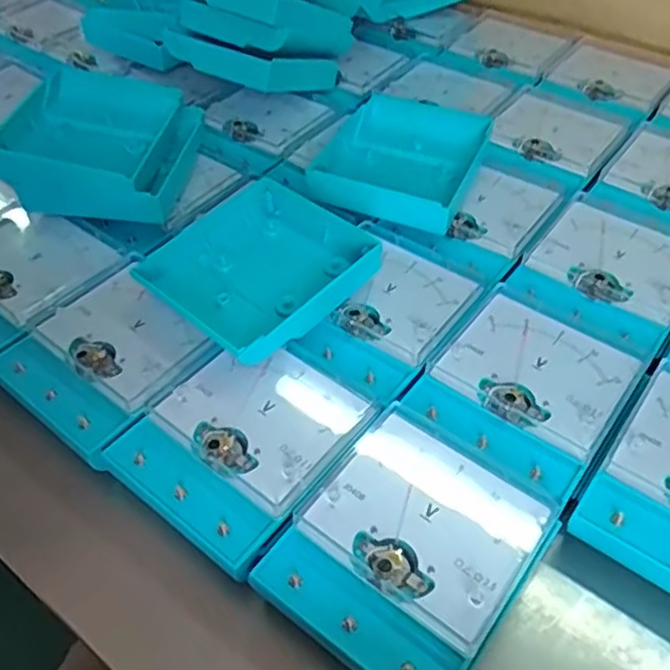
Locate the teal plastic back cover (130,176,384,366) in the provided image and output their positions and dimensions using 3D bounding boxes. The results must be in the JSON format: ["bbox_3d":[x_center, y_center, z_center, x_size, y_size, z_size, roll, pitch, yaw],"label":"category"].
[{"bbox_3d":[-0.044,-0.045,0.417,0.114,0.030,0.116,34,58,28],"label":"teal plastic back cover"}]

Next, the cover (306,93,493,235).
[{"bbox_3d":[0.052,-0.132,0.494,0.102,0.027,0.128,19,52,18],"label":"cover"}]

